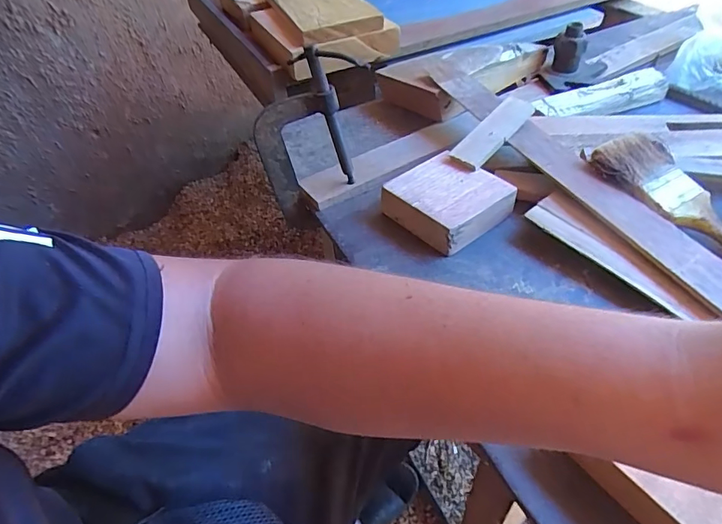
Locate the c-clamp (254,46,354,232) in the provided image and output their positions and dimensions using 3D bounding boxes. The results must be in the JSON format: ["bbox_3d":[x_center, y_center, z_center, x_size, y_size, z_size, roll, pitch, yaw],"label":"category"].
[{"bbox_3d":[-0.055,-0.110,0.462,0.083,0.181,0.023,-13,50,-5],"label":"c-clamp"}]

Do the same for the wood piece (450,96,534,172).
[{"bbox_3d":[0.131,-0.129,0.467,0.032,0.010,0.098,40,73,21],"label":"wood piece"}]

